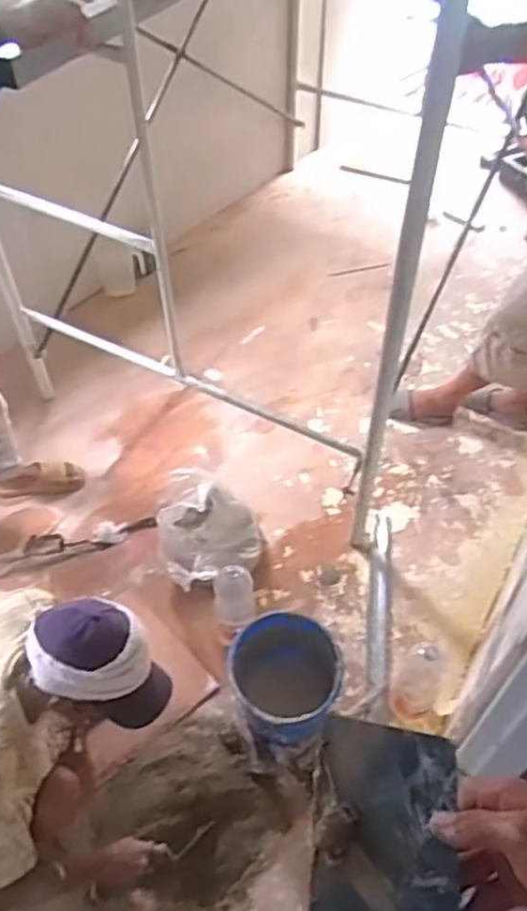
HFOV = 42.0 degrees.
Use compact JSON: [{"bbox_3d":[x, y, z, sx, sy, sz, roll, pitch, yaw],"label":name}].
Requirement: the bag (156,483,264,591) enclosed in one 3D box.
[{"bbox_3d":[-0.147,0.233,1.932,0.291,0.243,0.272,-11,49,-7],"label":"bag"}]

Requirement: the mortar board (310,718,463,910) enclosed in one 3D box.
[{"bbox_3d":[0.081,0.255,0.464,0.097,0.012,0.134,-6,59,20],"label":"mortar board"}]

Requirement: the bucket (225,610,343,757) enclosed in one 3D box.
[{"bbox_3d":[0.056,0.540,1.632,0.251,0.248,0.237,-1,48,2],"label":"bucket"}]

